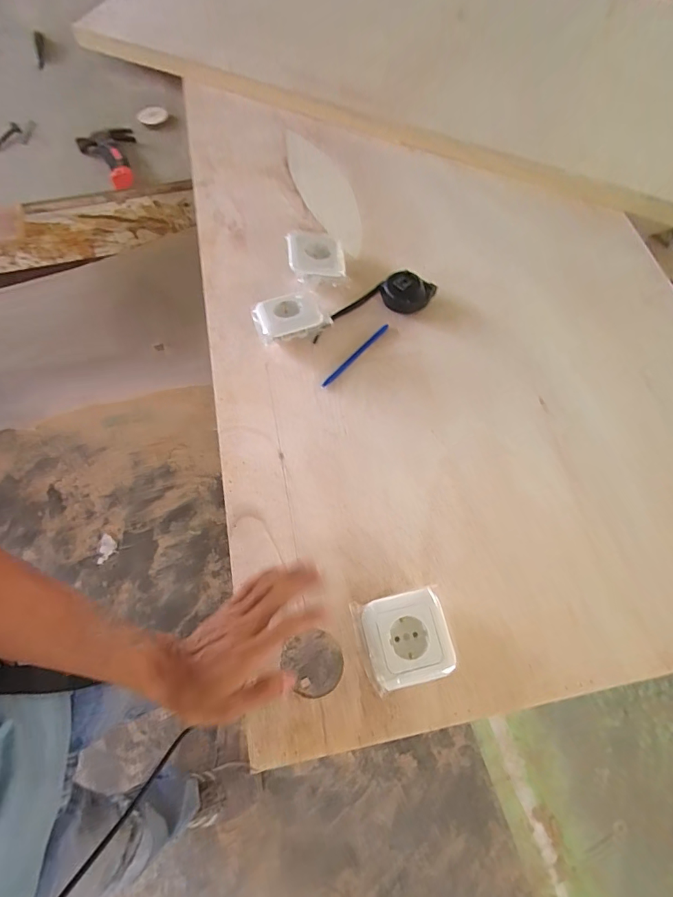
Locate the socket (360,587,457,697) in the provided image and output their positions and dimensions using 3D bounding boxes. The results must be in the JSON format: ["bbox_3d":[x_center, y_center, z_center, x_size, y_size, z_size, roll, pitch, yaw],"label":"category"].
[{"bbox_3d":[0.069,0.194,0.447,0.082,0.042,0.082,-11,67,-6],"label":"socket"}]

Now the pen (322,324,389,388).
[{"bbox_3d":[0.027,-0.129,0.601,0.009,0.007,0.131,41,70,16],"label":"pen"}]

